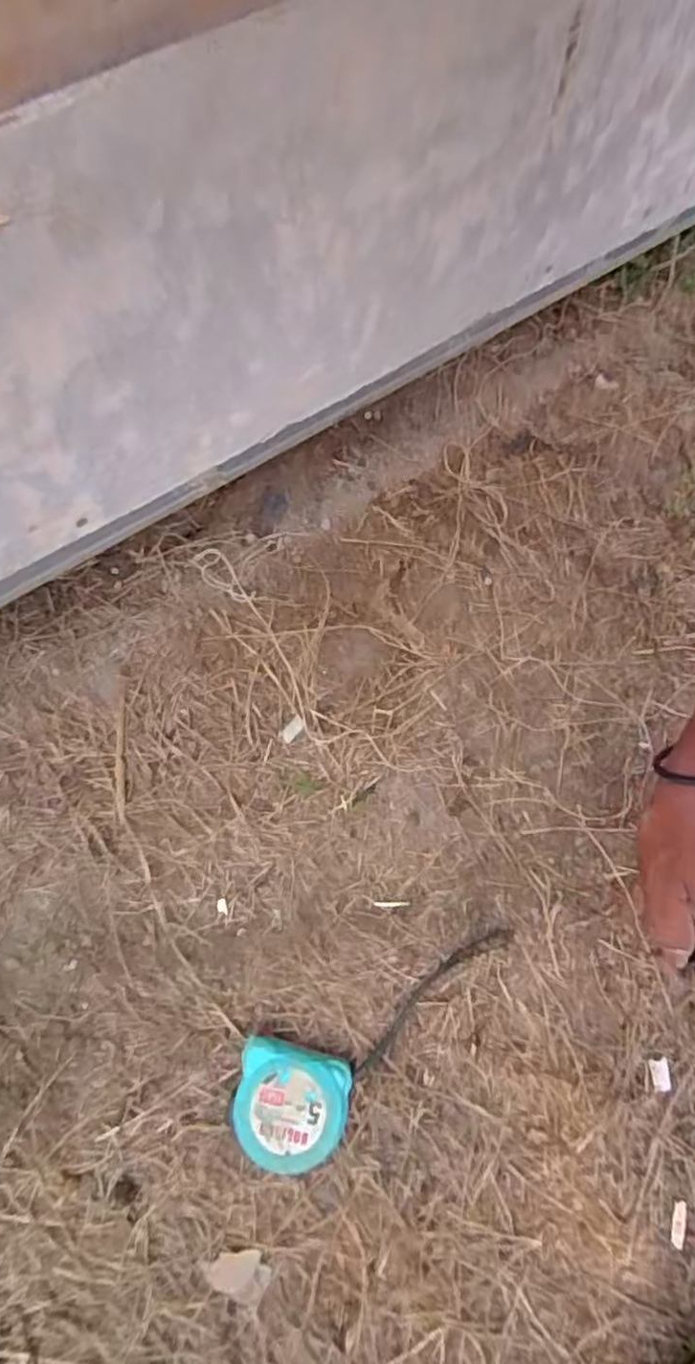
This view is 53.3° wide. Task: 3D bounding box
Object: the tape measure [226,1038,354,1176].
[{"bbox_3d":[-0.034,0.250,0.413,0.065,0.035,0.061,0,75,0],"label":"tape measure"}]

